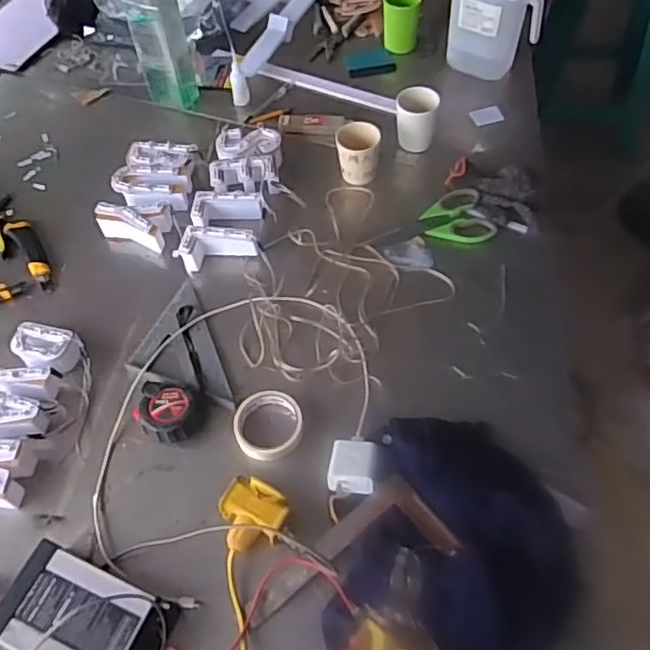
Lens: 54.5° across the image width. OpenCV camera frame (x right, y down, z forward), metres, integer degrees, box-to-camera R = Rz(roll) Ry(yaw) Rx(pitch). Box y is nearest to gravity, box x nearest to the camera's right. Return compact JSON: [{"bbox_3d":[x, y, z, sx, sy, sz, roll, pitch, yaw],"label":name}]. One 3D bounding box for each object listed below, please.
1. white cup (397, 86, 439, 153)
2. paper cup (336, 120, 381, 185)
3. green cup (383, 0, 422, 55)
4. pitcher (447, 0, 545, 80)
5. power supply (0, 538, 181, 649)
[{"bbox_3d":[0.160,-0.356,1.105,0.070,0.094,0.067,-2,55,3],"label":"white cup"},{"bbox_3d":[0.058,-0.283,1.078,0.071,0.101,0.067,-2,55,3],"label":"paper cup"},{"bbox_3d":[0.157,-0.620,1.287,0.076,0.101,0.074,1,55,5],"label":"green cup"},{"bbox_3d":[0.309,-0.558,1.165,0.172,0.178,0.110,12,57,12],"label":"pitcher"},{"bbox_3d":[-0.271,0.331,0.700,0.188,0.045,0.117,17,58,15],"label":"power supply"}]

